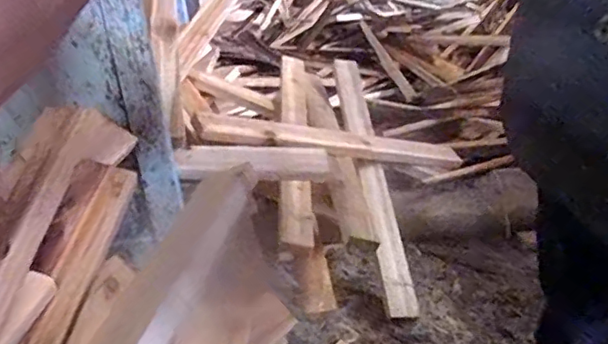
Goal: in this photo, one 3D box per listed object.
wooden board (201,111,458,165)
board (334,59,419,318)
[{"bbox_3d":[0.055,-0.043,0.854,0.461,0.033,0.050,5,14,-34],"label":"wooden board"},{"bbox_3d":[0.101,0.003,0.887,0.041,0.028,0.452,-7,57,-4],"label":"board"}]

